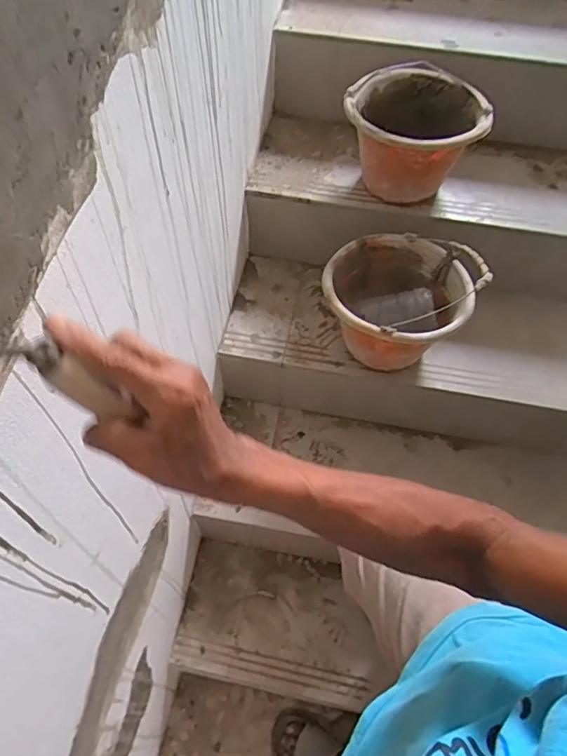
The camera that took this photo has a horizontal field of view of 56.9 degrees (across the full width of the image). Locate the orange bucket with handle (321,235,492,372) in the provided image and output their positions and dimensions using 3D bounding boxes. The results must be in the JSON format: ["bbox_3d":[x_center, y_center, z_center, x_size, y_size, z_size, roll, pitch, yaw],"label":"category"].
[{"bbox_3d":[0.203,-0.137,0.969,0.260,0.197,0.228,30,61,17],"label":"orange bucket with handle"}]

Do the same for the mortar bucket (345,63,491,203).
[{"bbox_3d":[0.244,-0.467,0.998,0.251,0.173,0.251,13,58,7],"label":"mortar bucket"}]

